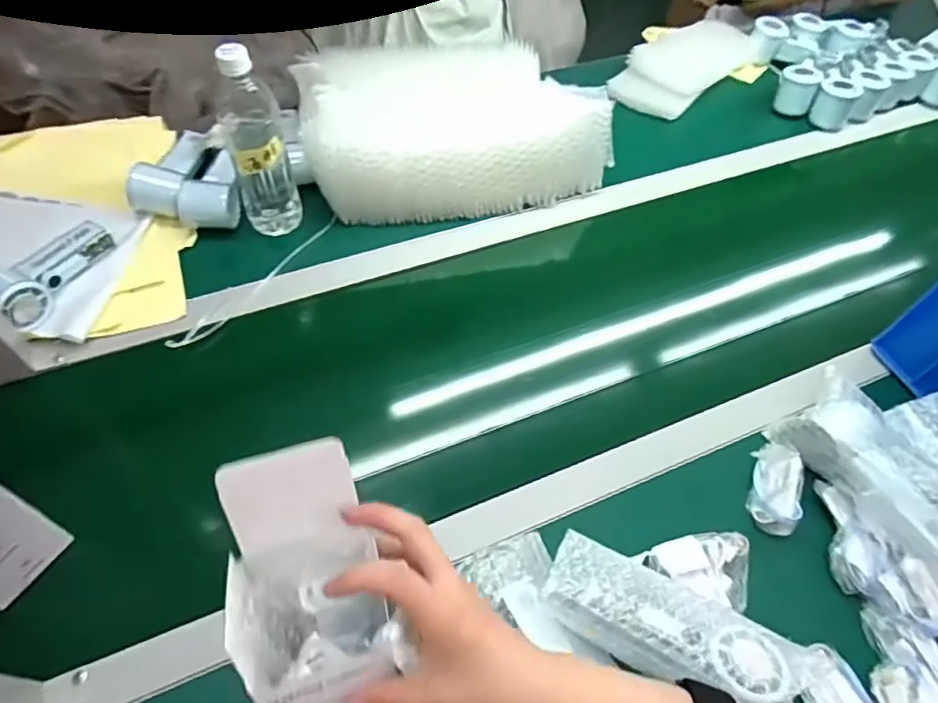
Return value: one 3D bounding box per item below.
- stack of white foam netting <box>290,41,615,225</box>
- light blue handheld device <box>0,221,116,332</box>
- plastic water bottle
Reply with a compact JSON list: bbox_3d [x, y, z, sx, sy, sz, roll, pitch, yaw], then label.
[{"bbox_3d":[-0.020,-0.300,0.780,0.380,0.121,0.215,-10,58,-11],"label":"stack of white foam netting"},{"bbox_3d":[-0.454,-0.093,0.635,0.048,0.065,0.144,15,57,5],"label":"light blue handheld device"},{"bbox_3d":[-0.241,-0.233,0.670,0.066,0.218,0.072,-17,60,-16],"label":"plastic water bottle"}]

